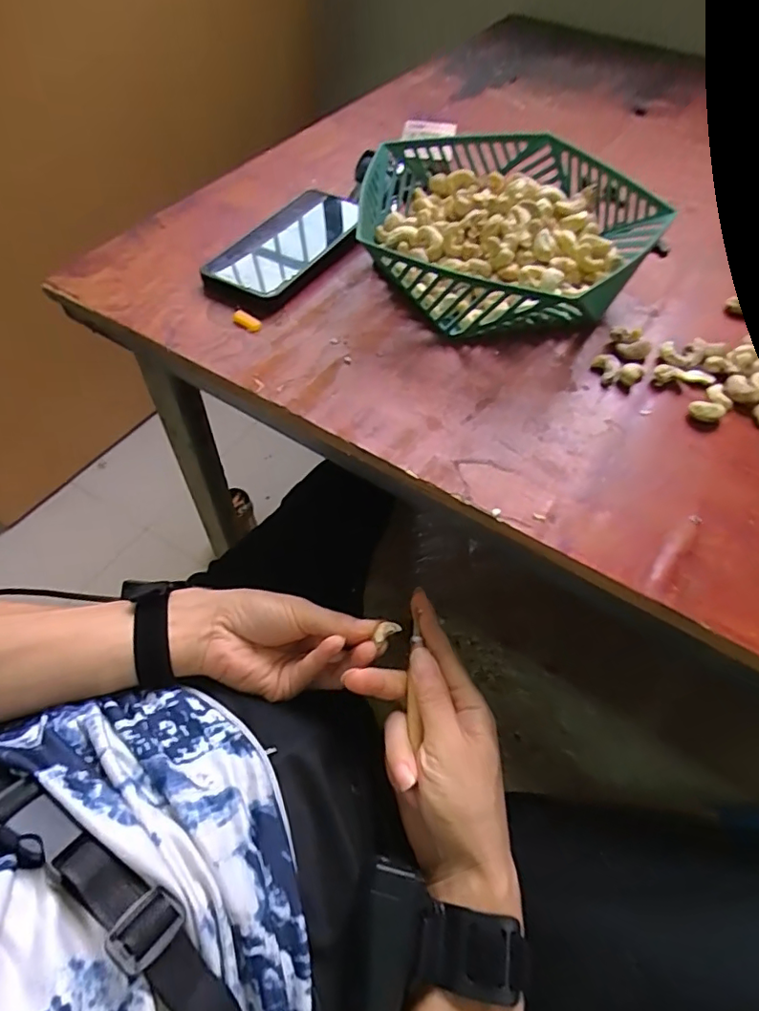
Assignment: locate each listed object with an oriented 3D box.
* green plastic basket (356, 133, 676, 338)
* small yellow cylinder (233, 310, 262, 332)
[{"bbox_3d":[0.095,-0.222,0.441,0.225,0.054,0.216,1,56,-1],"label":"green plastic basket"},{"bbox_3d":[-0.104,-0.145,0.429,0.026,0.007,0.011,28,60,16],"label":"small yellow cylinder"}]

